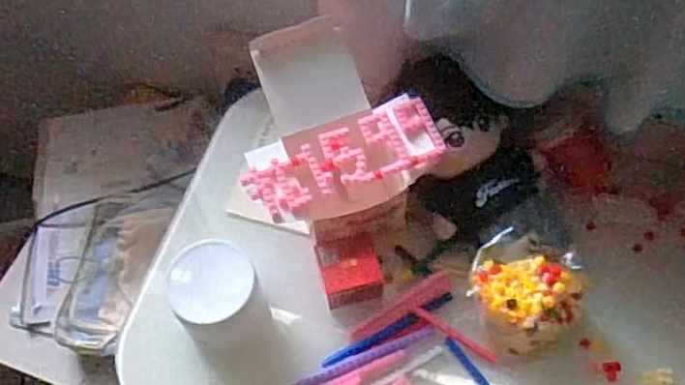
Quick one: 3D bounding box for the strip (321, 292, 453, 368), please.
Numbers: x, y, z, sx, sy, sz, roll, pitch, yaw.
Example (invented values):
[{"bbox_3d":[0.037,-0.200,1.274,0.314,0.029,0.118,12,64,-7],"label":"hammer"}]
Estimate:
[{"bbox_3d":[0.042,0.124,0.589,0.132,0.005,0.014,-25,60,-12],"label":"strip"}]

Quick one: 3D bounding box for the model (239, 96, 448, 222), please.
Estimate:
[{"bbox_3d":[0.000,-0.031,0.572,0.172,0.021,0.063,-19,59,-9],"label":"model"}]

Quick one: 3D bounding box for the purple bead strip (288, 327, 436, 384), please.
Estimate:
[{"bbox_3d":[0.013,0.149,0.574,0.149,0.009,0.013,-20,59,-10],"label":"purple bead strip"}]

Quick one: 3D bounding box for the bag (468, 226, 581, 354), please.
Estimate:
[{"bbox_3d":[0.158,0.090,0.567,0.094,0.080,0.088,26,63,17],"label":"bag"}]

